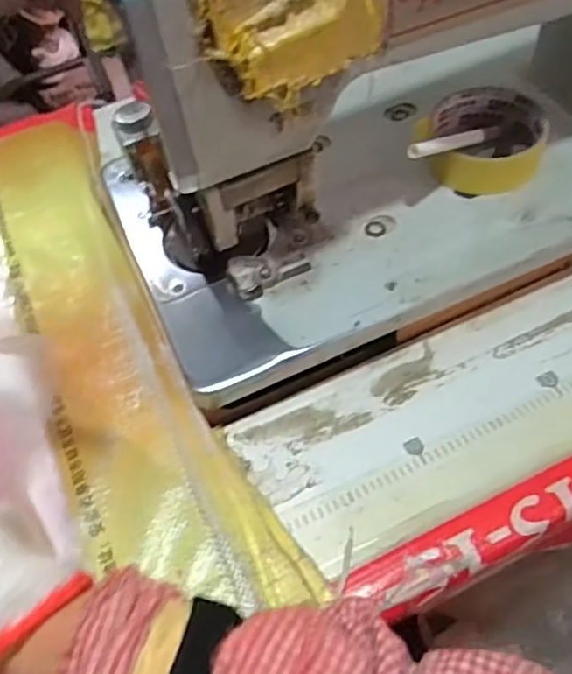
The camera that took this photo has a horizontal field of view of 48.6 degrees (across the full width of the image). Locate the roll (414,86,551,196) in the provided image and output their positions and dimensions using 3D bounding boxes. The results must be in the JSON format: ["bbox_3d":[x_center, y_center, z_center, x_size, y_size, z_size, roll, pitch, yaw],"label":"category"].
[{"bbox_3d":[0.141,-0.141,0.449,0.083,0.028,0.084,-4,58,6],"label":"roll"}]

